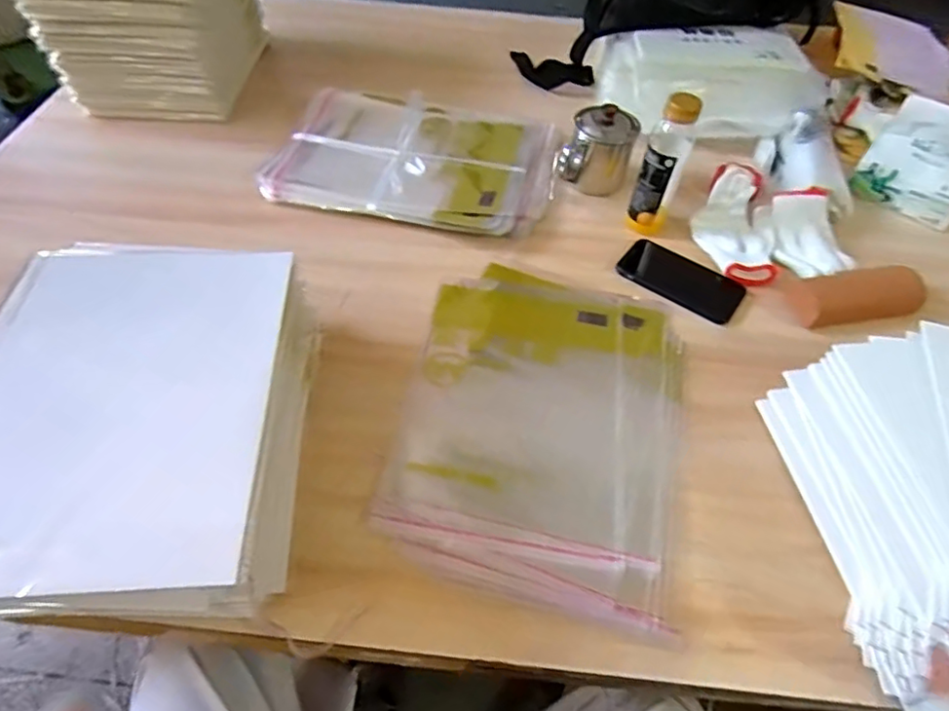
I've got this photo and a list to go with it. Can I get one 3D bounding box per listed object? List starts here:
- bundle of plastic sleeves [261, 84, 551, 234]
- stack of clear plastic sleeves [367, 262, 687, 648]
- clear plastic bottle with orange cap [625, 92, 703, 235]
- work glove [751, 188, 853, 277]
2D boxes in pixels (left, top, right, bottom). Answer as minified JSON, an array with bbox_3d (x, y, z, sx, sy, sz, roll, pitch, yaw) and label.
[{"bbox_3d":[-0.077,-0.283,0.829,0.376,0.034,0.267,11,52,5],"label":"bundle of plastic sleeves"},{"bbox_3d":[0.072,0.061,0.601,0.274,0.017,0.371,12,53,6],"label":"stack of clear plastic sleeves"},{"bbox_3d":[0.230,-0.230,0.718,0.051,0.170,0.043,19,54,11],"label":"clear plastic bottle with orange cap"},{"bbox_3d":[0.425,-0.157,0.746,0.095,0.040,0.135,-4,53,-6],"label":"work glove"}]

